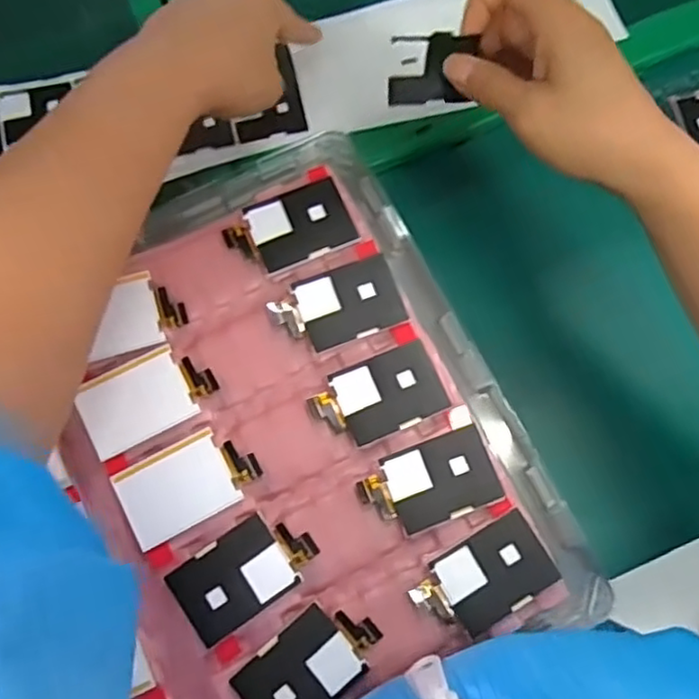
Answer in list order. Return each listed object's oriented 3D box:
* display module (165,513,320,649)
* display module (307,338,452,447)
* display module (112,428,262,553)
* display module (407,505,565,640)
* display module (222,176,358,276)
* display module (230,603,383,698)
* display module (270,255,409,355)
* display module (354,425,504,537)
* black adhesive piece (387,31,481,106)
[{"bbox_3d":[-0.043,0.092,0.275,0.057,0.005,0.034,-33,80,-8],"label":"display module"},{"bbox_3d":[0.013,0.021,0.294,0.056,0.004,0.035,-22,79,-6],"label":"display module"},{"bbox_3d":[-0.069,0.057,0.285,0.056,0.005,0.035,-28,79,-7],"label":"display module"},{"bbox_3d":[0.057,0.096,0.277,0.056,0.004,0.034,-30,80,-7],"label":"display module"},{"bbox_3d":[-0.028,-0.057,0.311,0.057,0.004,0.036,-22,79,-6],"label":"display module"},{"bbox_3d":[-0.016,0.128,0.267,0.057,0.005,0.034,-41,81,-9],"label":"display module"},{"bbox_3d":[-0.005,-0.020,0.303,0.058,0.005,0.035,-22,79,-6],"label":"display module"},{"bbox_3d":[0.035,0.058,0.286,0.057,0.004,0.035,-19,78,-5],"label":"display module"},{"bbox_3d":[0.041,-0.142,0.333,0.043,0.034,0.006,-2,34,1],"label":"black adhesive piece"}]

